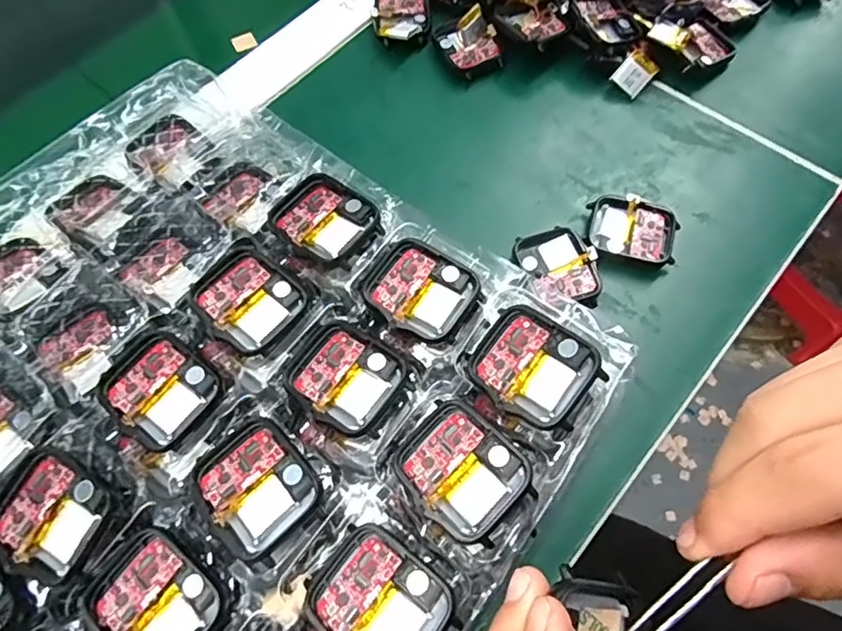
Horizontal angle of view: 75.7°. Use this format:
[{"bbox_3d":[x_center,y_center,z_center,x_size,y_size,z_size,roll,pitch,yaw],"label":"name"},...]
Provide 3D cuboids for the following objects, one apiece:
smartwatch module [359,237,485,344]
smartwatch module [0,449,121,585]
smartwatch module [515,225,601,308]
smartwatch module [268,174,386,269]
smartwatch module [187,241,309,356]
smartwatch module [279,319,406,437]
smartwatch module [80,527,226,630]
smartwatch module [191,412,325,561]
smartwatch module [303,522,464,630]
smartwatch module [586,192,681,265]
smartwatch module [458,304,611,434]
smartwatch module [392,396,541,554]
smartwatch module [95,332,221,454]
[{"bbox_3d":[-0.001,-0.011,0.228,0.044,0.006,0.037,39,73,18],"label":"smartwatch module"},{"bbox_3d":[-0.133,0.071,0.195,0.043,0.011,0.038,33,71,16],"label":"smartwatch module"},{"bbox_3d":[0.073,-0.025,0.282,0.036,0.011,0.047,-22,66,-7],"label":"smartwatch module"},{"bbox_3d":[-0.042,-0.042,0.238,0.045,0.005,0.036,37,72,18],"label":"smartwatch module"},{"bbox_3d":[-0.073,-0.008,0.230,0.042,0.010,0.038,38,72,18],"label":"smartwatch module"},{"bbox_3d":[-0.031,0.023,0.214,0.045,0.004,0.037,29,70,15],"label":"smartwatch module"},{"bbox_3d":[-0.092,0.098,0.186,0.044,0.006,0.036,38,72,18],"label":"smartwatch module"},{"bbox_3d":[-0.060,0.061,0.196,0.037,0.008,0.042,-39,69,-14],"label":"smartwatch module"},{"bbox_3d":[-0.014,0.094,0.177,0.045,0.005,0.038,35,71,17],"label":"smartwatch module"},{"bbox_3d":[0.113,-0.045,0.289,0.045,0.012,0.035,13,66,8],"label":"smartwatch module"},{"bbox_3d":[0.041,0.018,0.205,0.046,0.013,0.035,36,72,17],"label":"smartwatch module"},{"bbox_3d":[0.014,0.054,0.194,0.036,0.008,0.045,-41,70,-15],"label":"smartwatch module"},{"bbox_3d":[-0.105,0.029,0.218,0.043,0.007,0.037,37,72,18],"label":"smartwatch module"}]

